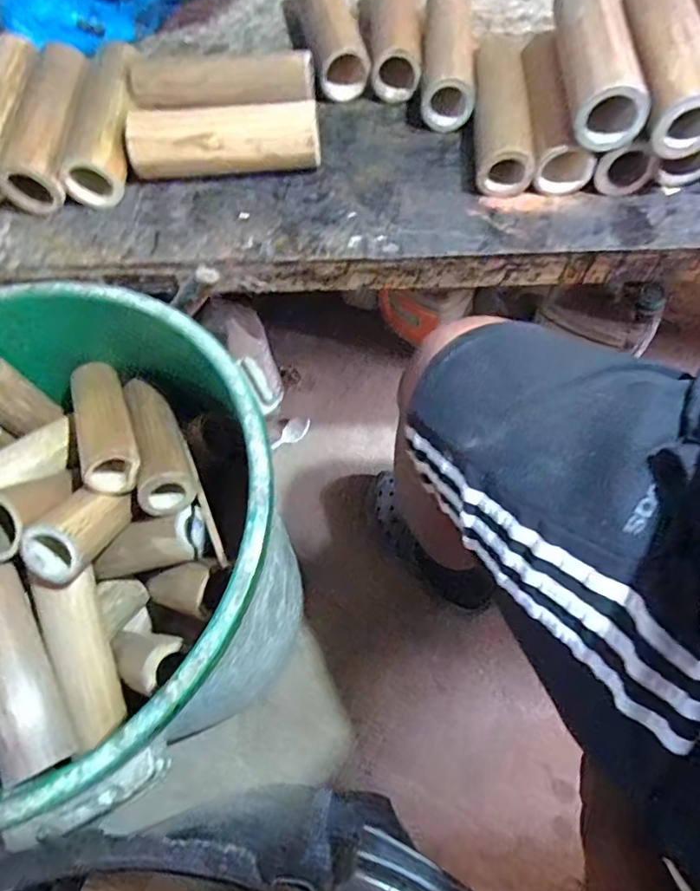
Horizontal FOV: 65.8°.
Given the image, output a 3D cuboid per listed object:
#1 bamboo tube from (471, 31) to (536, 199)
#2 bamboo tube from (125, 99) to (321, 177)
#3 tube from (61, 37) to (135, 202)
[{"bbox_3d":[0.150,-0.329,0.540,0.053,0.051,0.179,2,64,4],"label":"bamboo tube"},{"bbox_3d":[-0.119,-0.293,0.528,0.178,0.059,0.062,-3,64,2],"label":"bamboo tube"},{"bbox_3d":[-0.243,-0.323,0.549,0.063,0.057,0.181,-5,64,1],"label":"tube"}]

